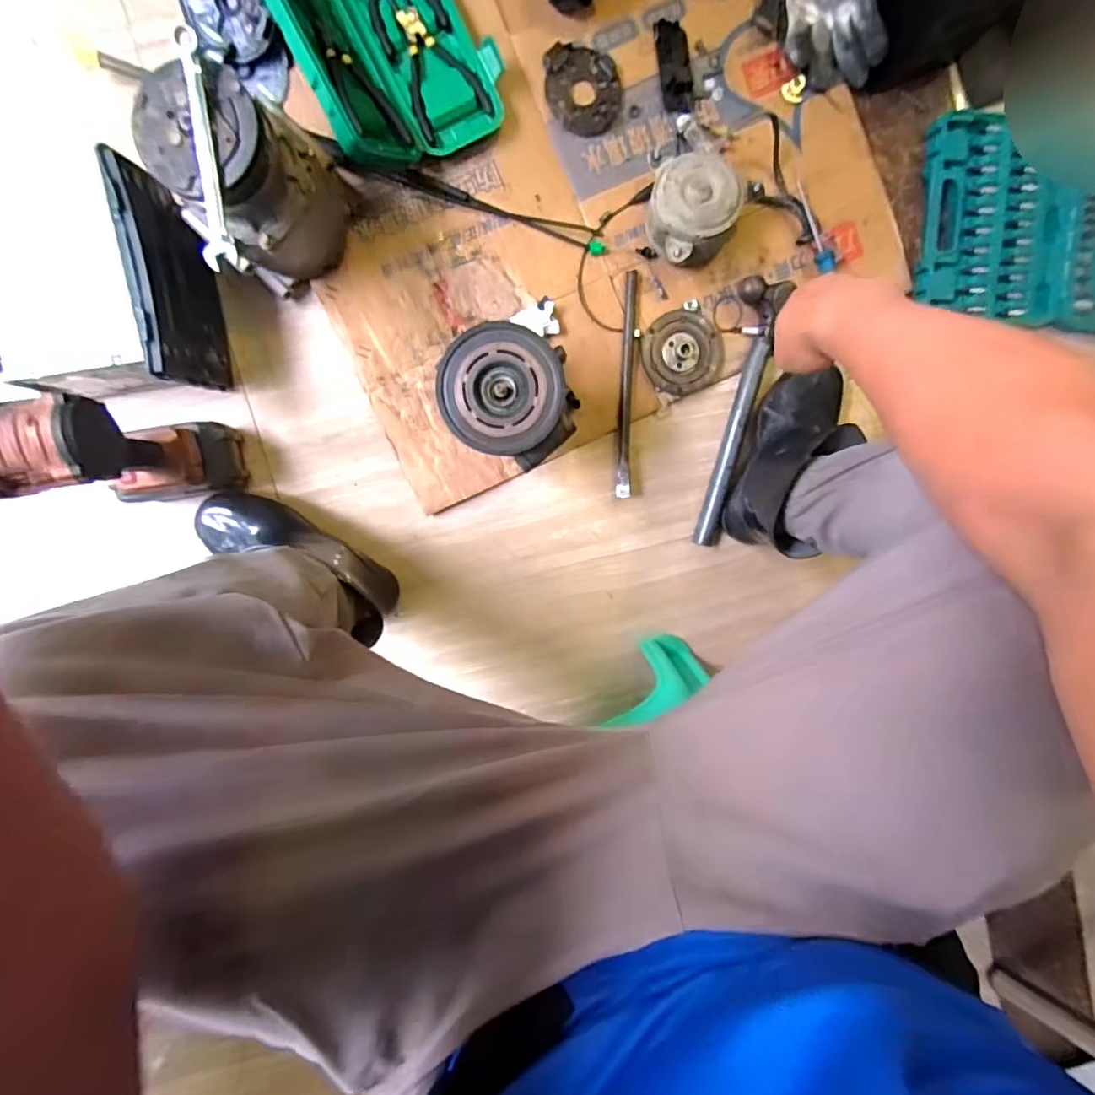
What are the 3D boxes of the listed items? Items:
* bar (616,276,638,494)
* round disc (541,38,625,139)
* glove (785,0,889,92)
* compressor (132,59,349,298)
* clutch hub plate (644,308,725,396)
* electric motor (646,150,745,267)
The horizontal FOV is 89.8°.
[{"bbox_3d":[0.098,-0.198,0.676,0.017,0.019,0.269,1,97,-4],"label":"bar"},{"bbox_3d":[0.044,-0.531,0.638,0.087,0.020,0.086,-1,98,-4],"label":"round disc"},{"bbox_3d":[0.317,-0.629,0.627,0.096,0.054,0.183,-23,99,-1],"label":"glove"},{"bbox_3d":[-0.275,-0.351,0.542,0.123,0.191,0.123,-1,98,-4],"label":"compressor"},{"bbox_3d":[0.168,-0.241,0.681,0.101,0.014,0.096,-1,98,-4],"label":"clutch hub plate"},{"bbox_3d":[0.170,-0.388,0.630,0.105,0.080,0.108,0,95,-4],"label":"electric motor"}]

